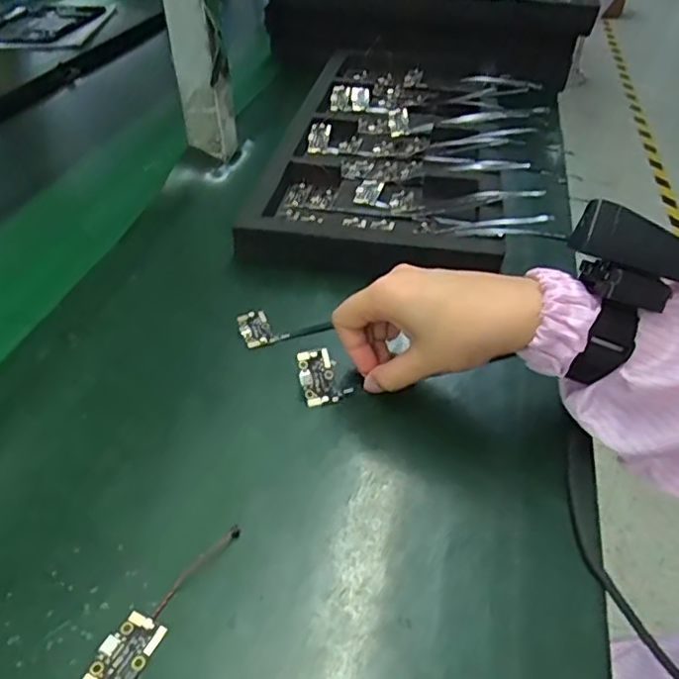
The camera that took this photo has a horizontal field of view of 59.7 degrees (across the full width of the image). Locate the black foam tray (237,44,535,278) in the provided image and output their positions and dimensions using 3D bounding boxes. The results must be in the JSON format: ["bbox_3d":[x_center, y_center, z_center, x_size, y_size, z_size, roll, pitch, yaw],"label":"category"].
[{"bbox_3d":[0.088,-0.216,0.633,0.275,0.033,0.478,7,42,8],"label":"black foam tray"}]

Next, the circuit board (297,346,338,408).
[{"bbox_3d":[-0.015,0.025,0.390,0.022,0.004,0.036,-7,83,-4],"label":"circuit board"}]

